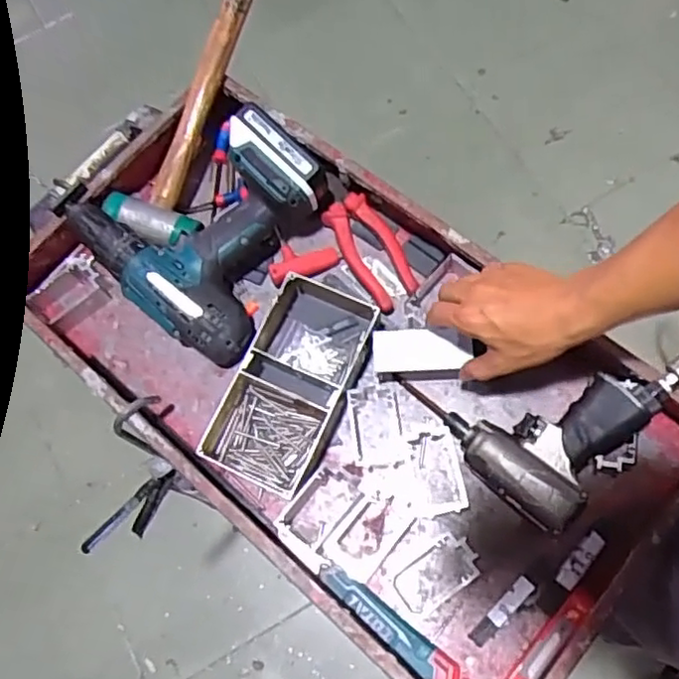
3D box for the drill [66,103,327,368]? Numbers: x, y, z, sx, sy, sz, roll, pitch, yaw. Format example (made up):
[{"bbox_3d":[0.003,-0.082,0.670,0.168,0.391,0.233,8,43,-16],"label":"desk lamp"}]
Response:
[{"bbox_3d":[-0.139,-0.125,0.681,0.227,0.107,0.227,39,79,16],"label":"drill"}]

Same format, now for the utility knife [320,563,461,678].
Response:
[{"bbox_3d":[0.044,0.255,0.573,0.148,0.018,0.028,37,78,16],"label":"utility knife"}]

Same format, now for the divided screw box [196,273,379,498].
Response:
[{"bbox_3d":[-0.047,0.042,0.643,0.111,0.040,0.206,21,75,12],"label":"divided screw box"}]

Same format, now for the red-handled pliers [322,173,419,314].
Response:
[{"bbox_3d":[0.029,-0.108,0.699,0.061,0.025,0.161,-27,71,-4],"label":"red-handled pliers"}]

